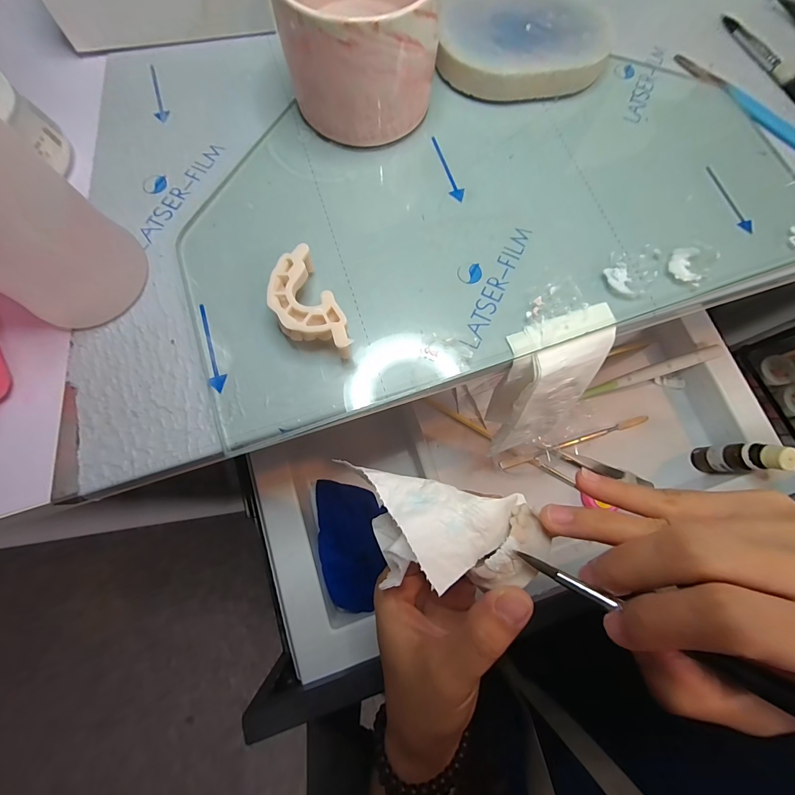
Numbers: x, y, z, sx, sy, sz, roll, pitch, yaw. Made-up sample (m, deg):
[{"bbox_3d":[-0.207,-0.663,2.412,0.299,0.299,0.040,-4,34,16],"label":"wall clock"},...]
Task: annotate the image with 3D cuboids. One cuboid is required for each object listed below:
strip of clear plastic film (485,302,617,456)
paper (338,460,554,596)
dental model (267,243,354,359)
[{"bbox_3d":[0.085,-0.003,0.220,0.061,0.099,0.050,-16,76,-6],"label":"strip of clear plastic film"},{"bbox_3d":[0.023,0.061,0.162,0.088,0.024,0.043,9,74,2],"label":"paper"},{"bbox_3d":[-0.043,-0.040,0.169,0.027,0.021,0.054,-27,76,-8],"label":"dental model"}]

